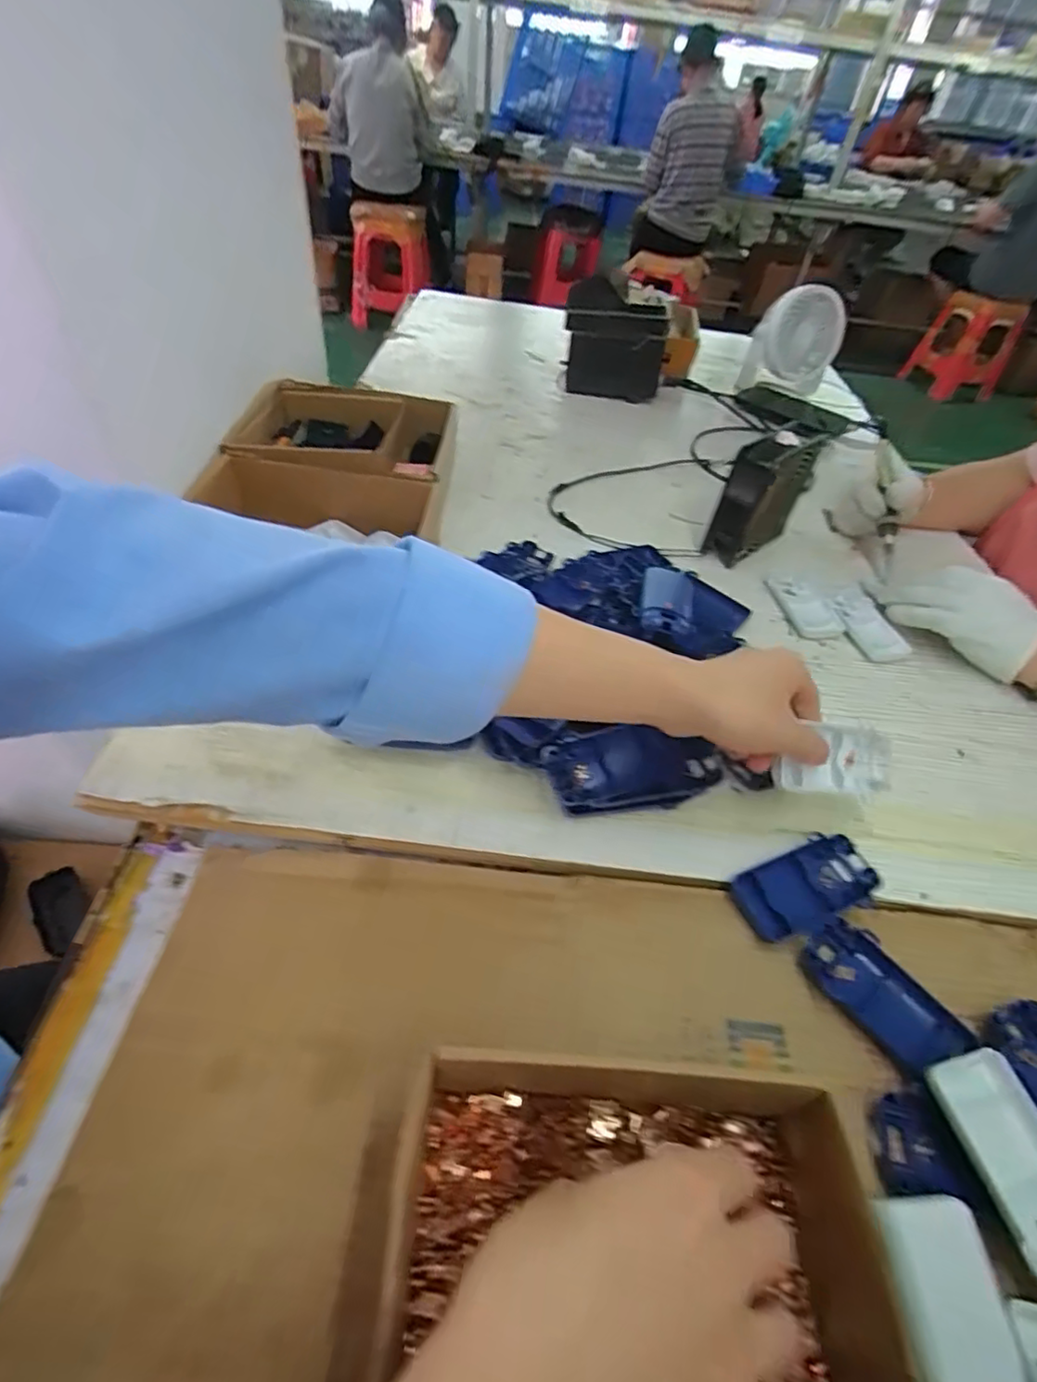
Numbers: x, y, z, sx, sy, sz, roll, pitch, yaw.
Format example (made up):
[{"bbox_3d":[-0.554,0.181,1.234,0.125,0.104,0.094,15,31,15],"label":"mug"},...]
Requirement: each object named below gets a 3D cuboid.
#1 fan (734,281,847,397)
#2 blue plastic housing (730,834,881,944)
[{"bbox_3d":[0.448,-0.568,0.978,0.130,0.141,0.068,23,48,14],"label":"fan"},{"bbox_3d":[0.186,0.128,0.392,0.094,0.016,0.049,-18,52,-23],"label":"blue plastic housing"}]

